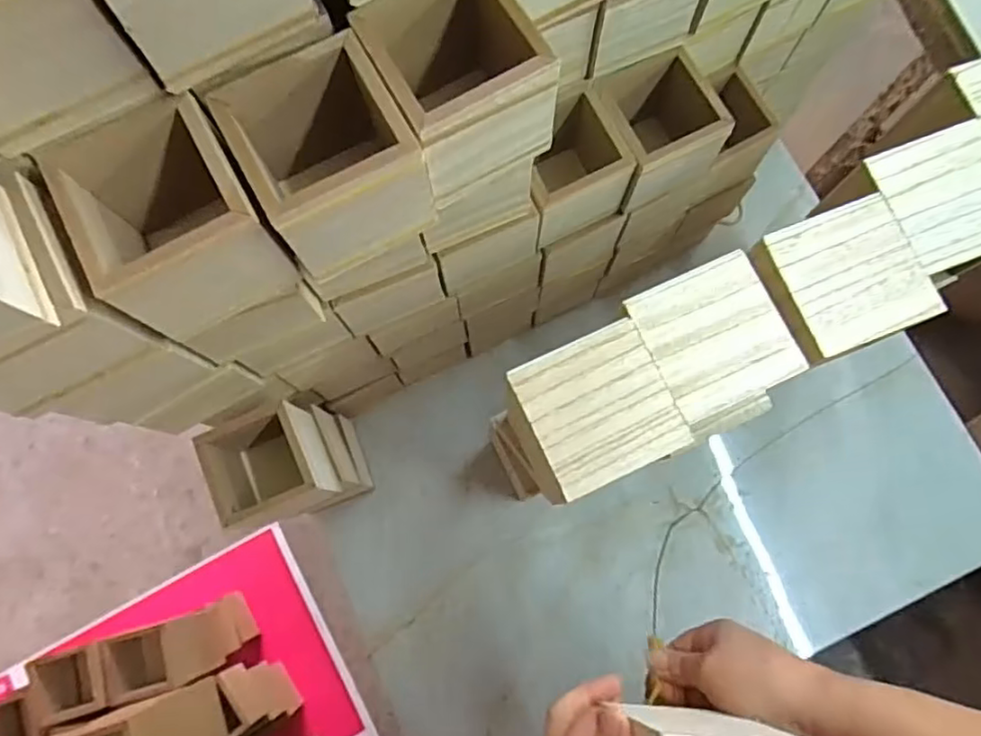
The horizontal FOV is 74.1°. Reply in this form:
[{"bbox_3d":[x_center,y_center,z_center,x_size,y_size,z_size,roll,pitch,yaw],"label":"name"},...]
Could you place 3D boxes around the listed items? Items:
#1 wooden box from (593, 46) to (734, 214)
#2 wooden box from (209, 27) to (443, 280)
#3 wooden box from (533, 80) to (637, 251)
[{"bbox_3d":[0.155,-0.219,0.602,0.104,0.092,0.089,-23,77,-5],"label":"wooden box"},{"bbox_3d":[-0.096,-0.123,0.393,0.088,0.093,0.091,-29,78,-6],"label":"wooden box"},{"bbox_3d":[0.067,-0.190,0.635,0.098,0.115,0.100,-27,78,-5],"label":"wooden box"}]

